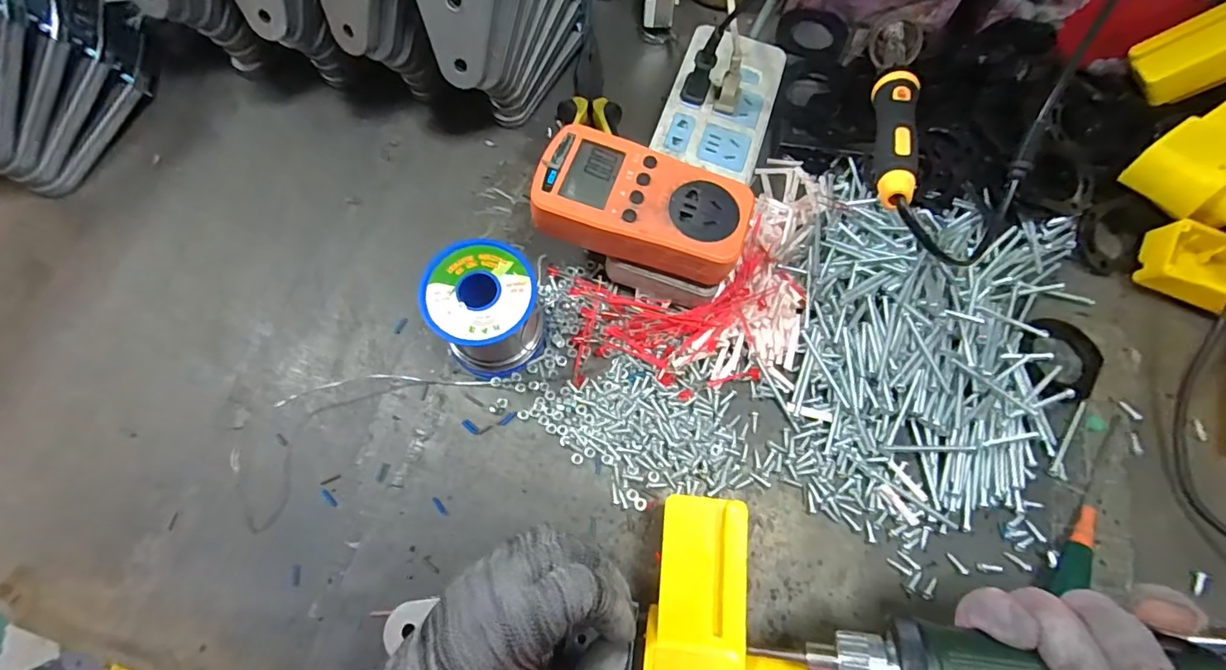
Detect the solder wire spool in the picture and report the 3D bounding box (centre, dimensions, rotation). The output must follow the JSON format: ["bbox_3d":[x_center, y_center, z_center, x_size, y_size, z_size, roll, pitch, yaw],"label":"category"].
[{"bbox_3d":[-0.077,-0.013,0.330,0.063,0.063,0.067,0,69,0],"label":"solder wire spool"}]

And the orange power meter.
[{"bbox_3d":[0.017,-0.077,0.321,0.126,0.031,0.074,19,70,5],"label":"orange power meter"}]

